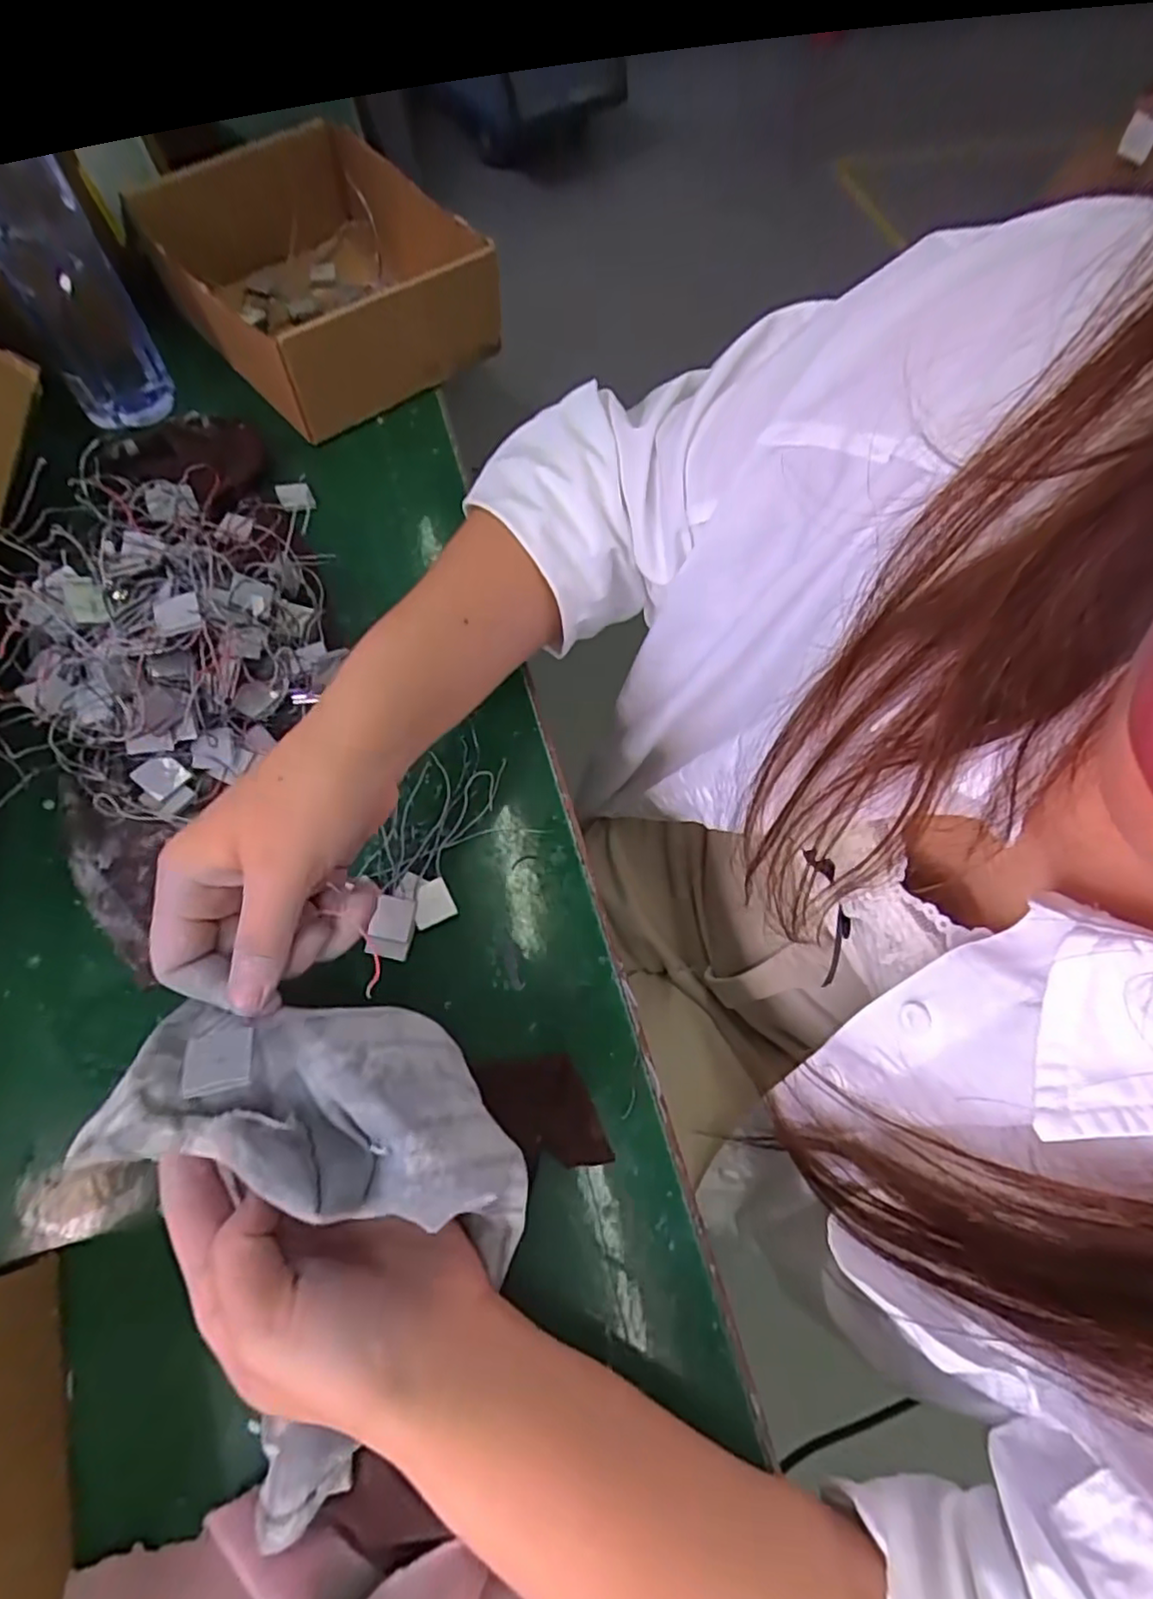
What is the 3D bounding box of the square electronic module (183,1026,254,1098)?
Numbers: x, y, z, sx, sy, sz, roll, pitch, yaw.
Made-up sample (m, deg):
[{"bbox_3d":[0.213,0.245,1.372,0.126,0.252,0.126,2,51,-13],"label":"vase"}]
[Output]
[{"bbox_3d":[-0.117,0.085,0.218,0.019,0.004,0.021,-4,40,-21],"label":"square electronic module"}]

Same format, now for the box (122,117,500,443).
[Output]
[{"bbox_3d":[-0.183,-0.374,0.463,0.176,0.076,0.238,-35,72,-14],"label":"box"}]

